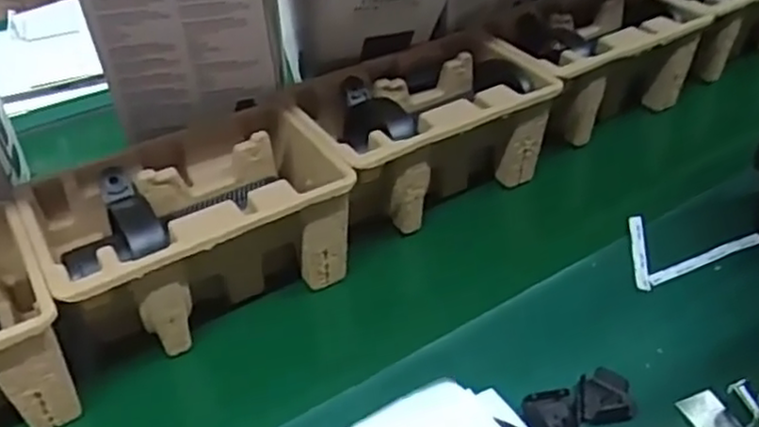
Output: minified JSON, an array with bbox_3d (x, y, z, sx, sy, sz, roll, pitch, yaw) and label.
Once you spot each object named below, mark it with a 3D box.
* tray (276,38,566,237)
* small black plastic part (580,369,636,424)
[{"bbox_3d":[0.041,-0.074,0.668,0.225,0.102,0.145,-23,42,-26],"label":"tray"},{"bbox_3d":[0.156,0.126,0.482,0.036,0.006,0.043,7,38,12],"label":"small black plastic part"}]

